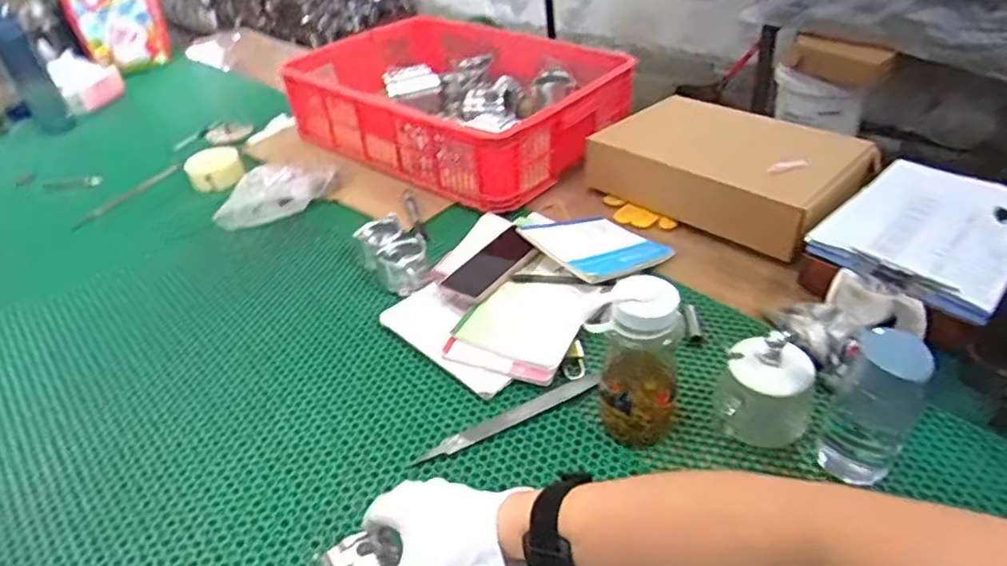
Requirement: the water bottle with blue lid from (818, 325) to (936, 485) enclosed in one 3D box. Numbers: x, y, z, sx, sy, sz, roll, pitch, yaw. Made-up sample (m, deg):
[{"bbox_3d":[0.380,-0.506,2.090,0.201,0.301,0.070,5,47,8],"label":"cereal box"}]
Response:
[{"bbox_3d":[0.345,0.111,0.574,0.065,0.156,0.070,26,47,34],"label":"water bottle with blue lid"}]

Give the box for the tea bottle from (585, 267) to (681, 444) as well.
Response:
[{"bbox_3d":[0.133,0.076,0.622,0.088,0.182,0.080,14,41,23],"label":"tea bottle"}]

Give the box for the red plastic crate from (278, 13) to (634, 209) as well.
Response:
[{"bbox_3d":[-0.104,-0.366,1.231,0.680,0.161,0.431,23,45,31],"label":"red plastic crate"}]

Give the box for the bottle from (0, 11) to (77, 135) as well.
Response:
[{"bbox_3d":[-1.060,-0.464,1.394,0.073,0.266,0.079,-27,43,-26],"label":"bottle"}]

